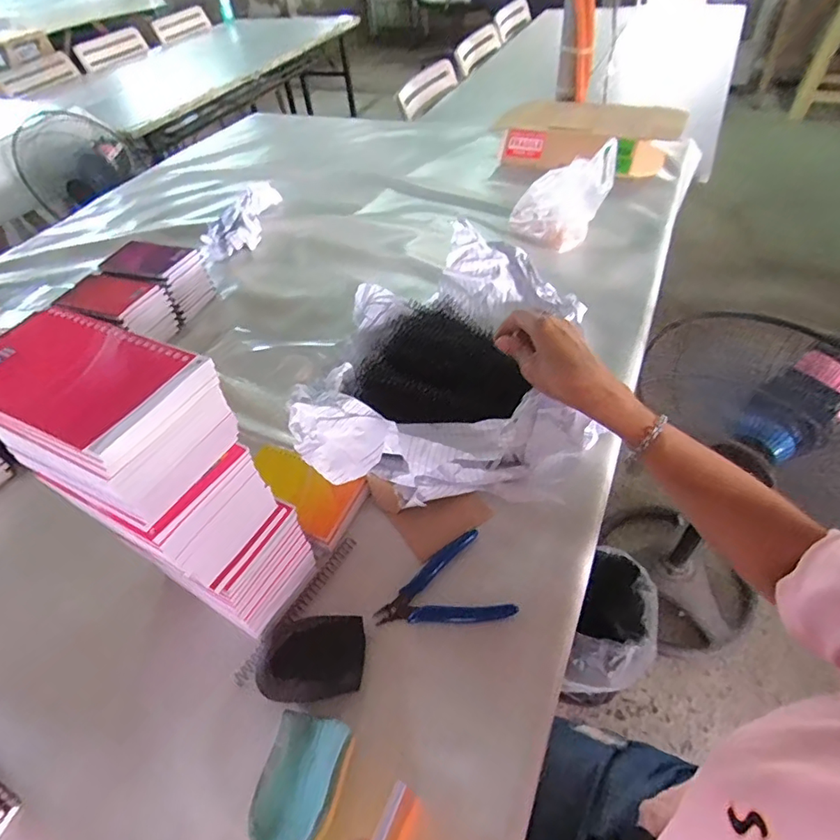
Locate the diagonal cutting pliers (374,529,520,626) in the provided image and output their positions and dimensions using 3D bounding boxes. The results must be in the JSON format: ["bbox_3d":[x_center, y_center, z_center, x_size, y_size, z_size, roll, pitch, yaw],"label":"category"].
[{"bbox_3d":[0.016,0.159,0.478,0.116,0.009,0.089,-16,48,-9],"label":"diagonal cutting pliers"}]

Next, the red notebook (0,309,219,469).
[{"bbox_3d":[-0.201,-0.022,0.298,0.133,0.019,0.080,15,51,18],"label":"red notebook"}]

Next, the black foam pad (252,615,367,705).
[{"bbox_3d":[-0.093,0.201,0.438,0.086,0.031,0.068,-4,47,2],"label":"black foam pad"}]

